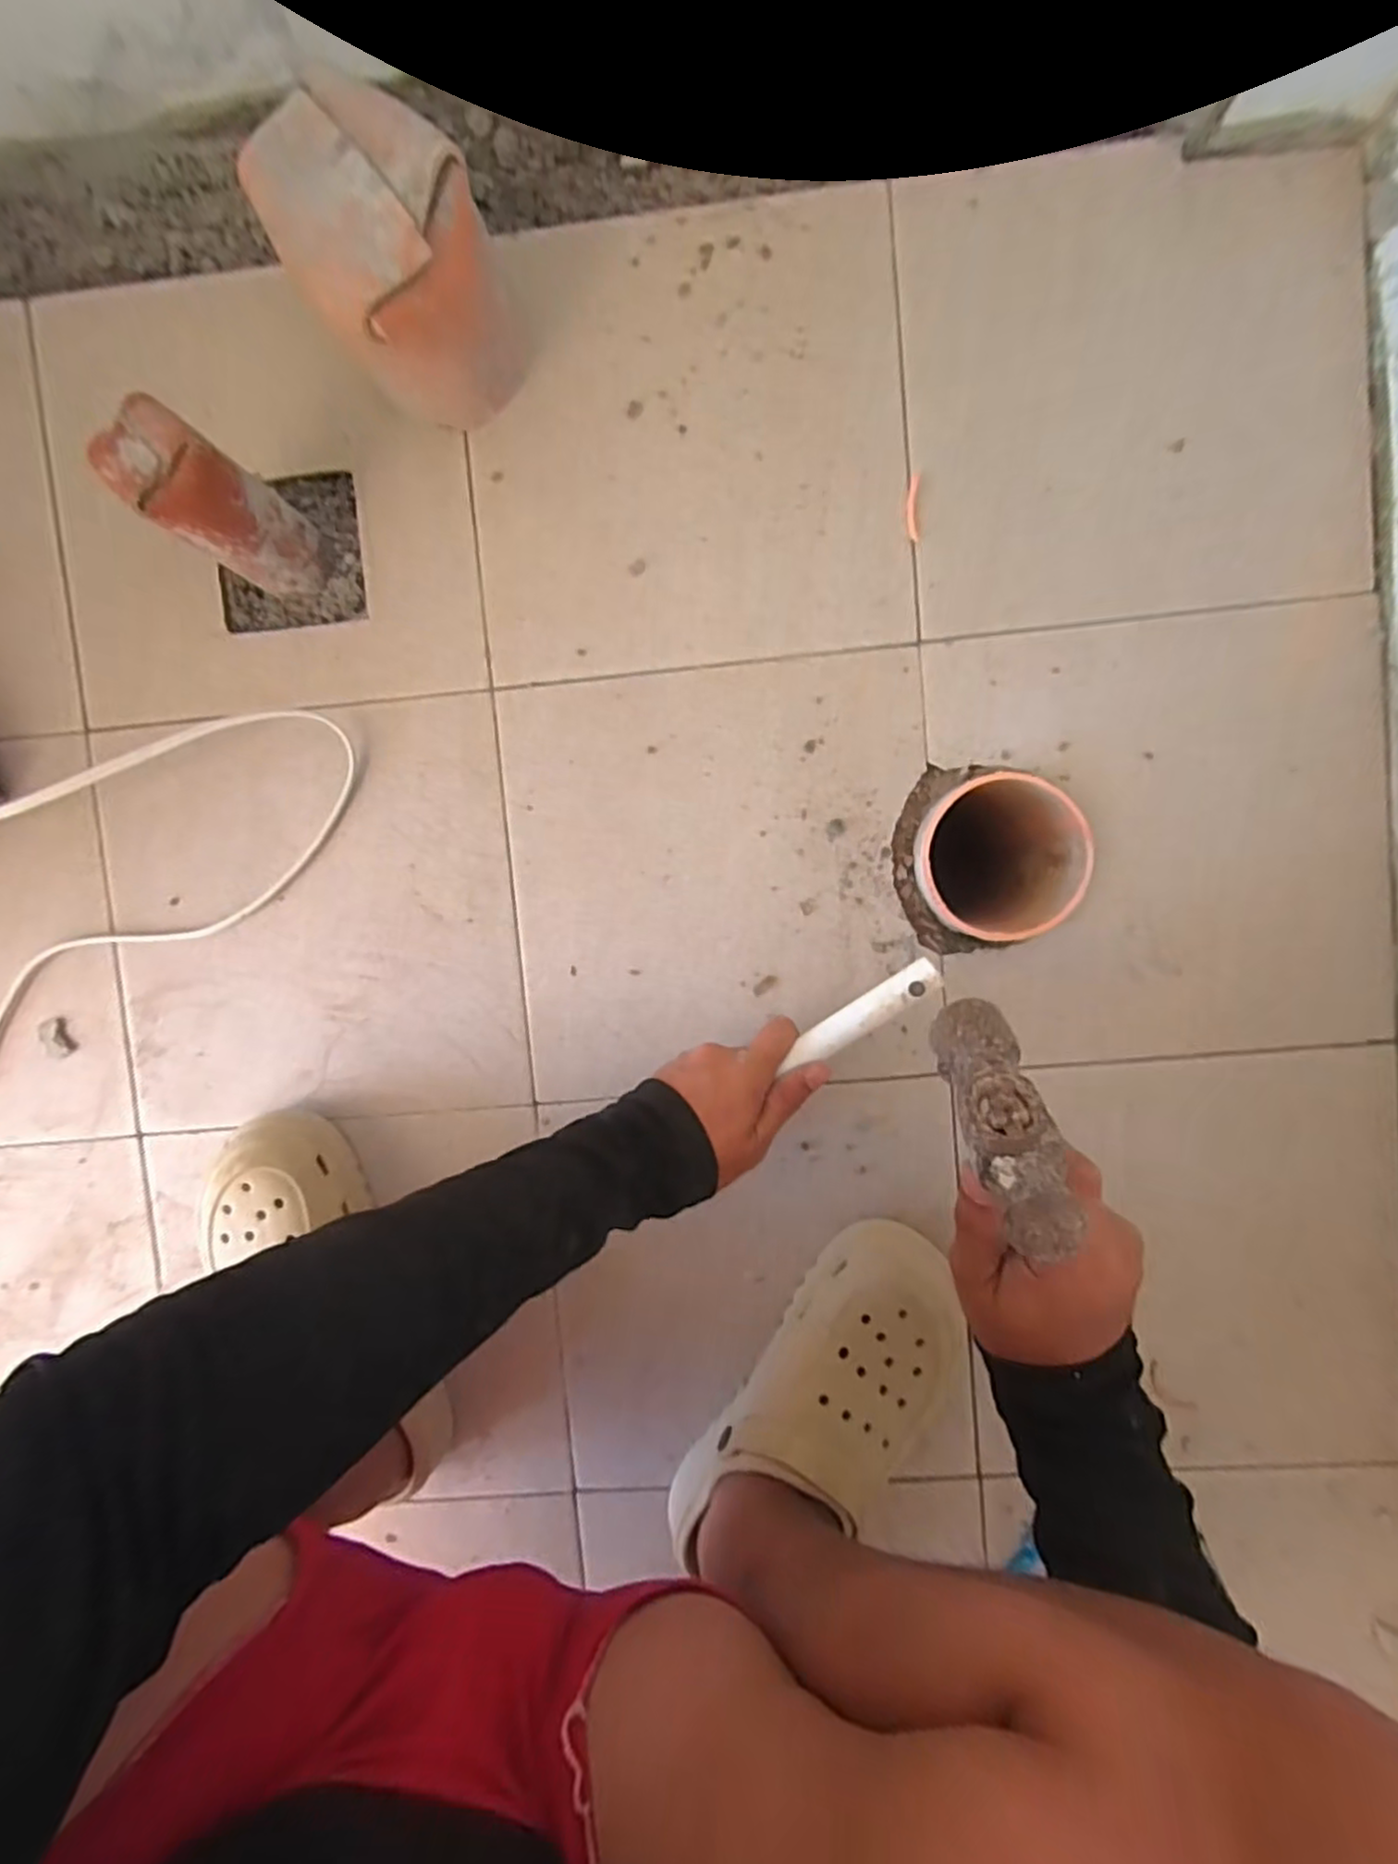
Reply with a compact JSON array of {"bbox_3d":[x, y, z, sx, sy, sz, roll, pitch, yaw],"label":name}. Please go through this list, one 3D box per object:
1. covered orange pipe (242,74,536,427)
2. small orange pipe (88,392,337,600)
[{"bbox_3d":[-0.169,-0.390,0.424,0.108,0.133,0.096,-35,92,4],"label":"covered orange pipe"},{"bbox_3d":[-0.291,-0.258,0.437,0.049,0.128,0.055,37,95,0],"label":"small orange pipe"}]

